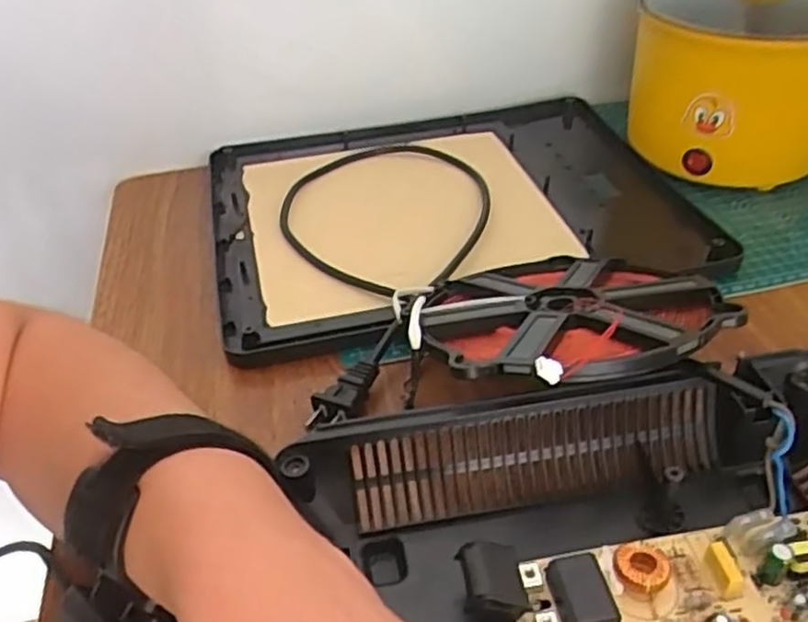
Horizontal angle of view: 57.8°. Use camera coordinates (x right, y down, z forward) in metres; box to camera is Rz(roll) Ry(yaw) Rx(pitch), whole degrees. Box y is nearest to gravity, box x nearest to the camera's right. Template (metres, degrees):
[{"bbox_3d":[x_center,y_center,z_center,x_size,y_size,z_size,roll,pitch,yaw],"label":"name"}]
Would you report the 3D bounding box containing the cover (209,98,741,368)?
[{"bbox_3d":[0.033,-0.083,0.564,0.358,0.032,0.304,-8,39,-10],"label":"cover"}]

